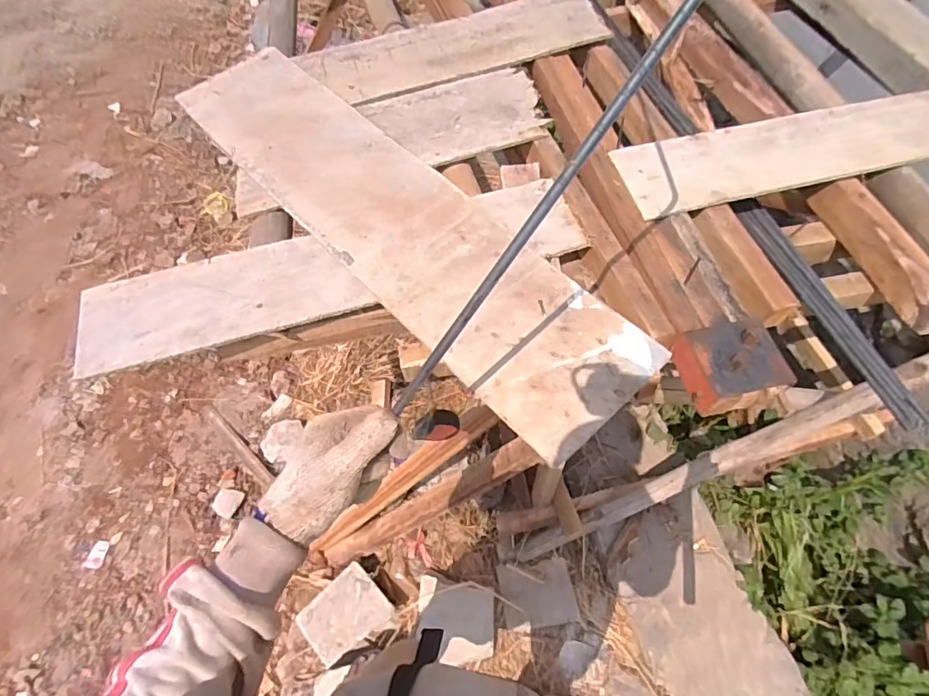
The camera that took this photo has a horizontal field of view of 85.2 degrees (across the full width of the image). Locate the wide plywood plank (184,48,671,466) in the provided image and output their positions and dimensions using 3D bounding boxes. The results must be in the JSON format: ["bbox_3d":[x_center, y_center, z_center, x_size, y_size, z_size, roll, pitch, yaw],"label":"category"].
[{"bbox_3d":[-0.128,-0.212,0.745,0.204,0.013,0.895,-39,65,-17],"label":"wide plywood plank"}]

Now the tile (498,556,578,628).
[{"bbox_3d":[0.202,0.678,1.395,0.196,0.013,0.160,-8,60,-1],"label":"tile"}]

